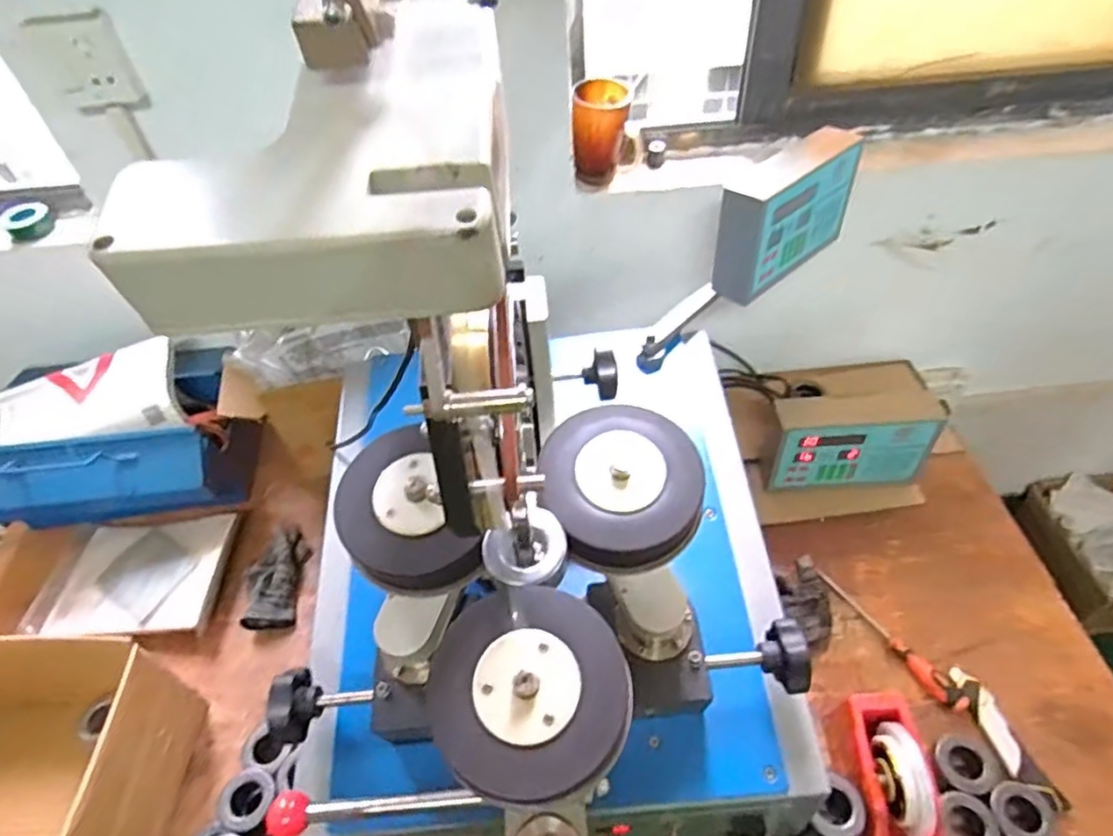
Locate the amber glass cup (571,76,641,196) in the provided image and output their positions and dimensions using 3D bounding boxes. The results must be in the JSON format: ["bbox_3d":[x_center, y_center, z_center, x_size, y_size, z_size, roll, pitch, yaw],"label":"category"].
[{"bbox_3d":[0.067,-0.387,0.887,0.088,0.121,0.099,0,49,4],"label":"amber glass cup"}]

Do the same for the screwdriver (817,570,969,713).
[{"bbox_3d":[0.430,0.285,0.845,0.025,0.026,0.218,-27,52,-18],"label":"screwdriver"}]

